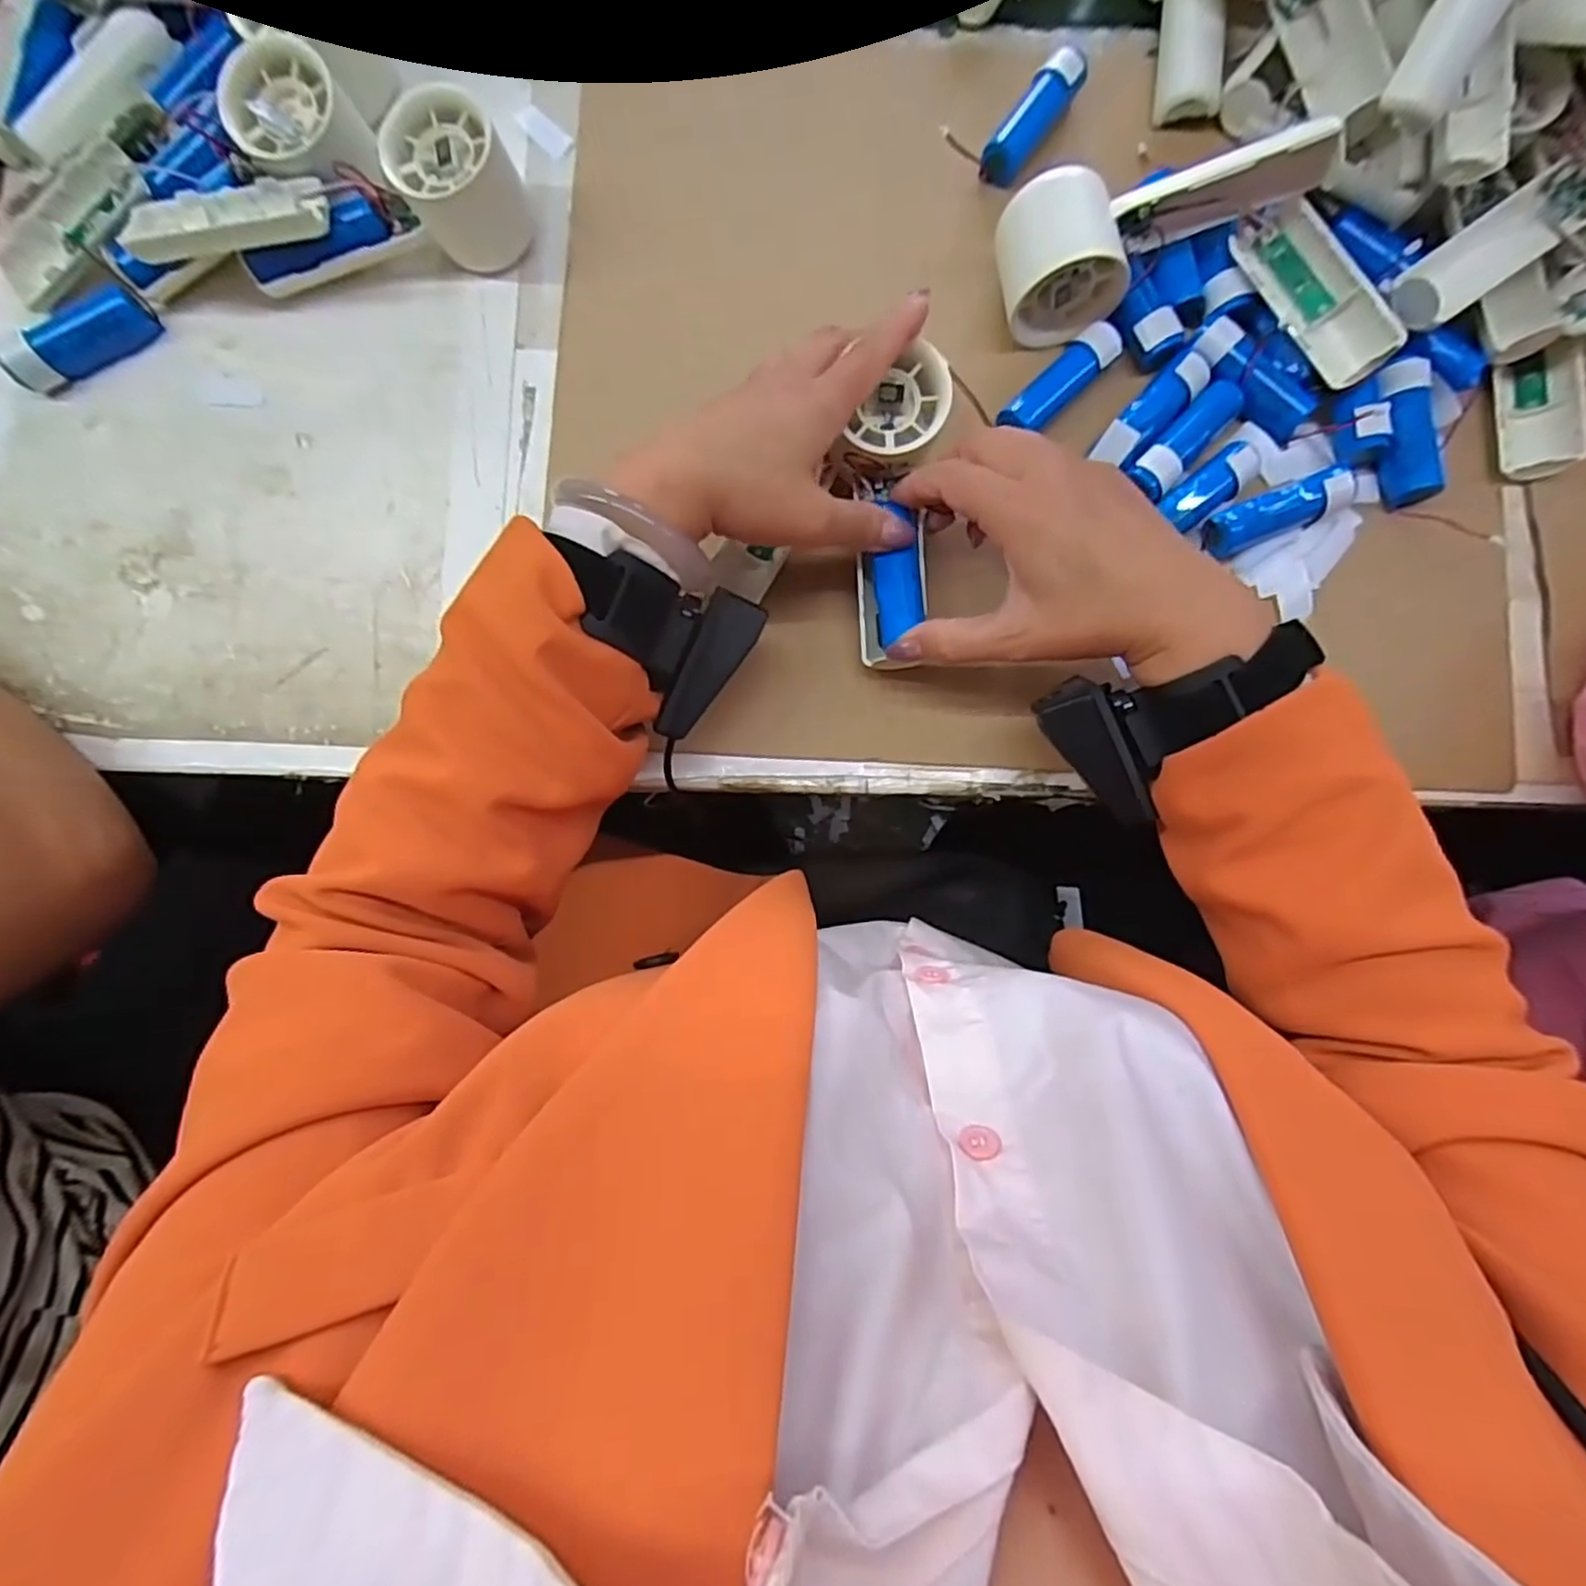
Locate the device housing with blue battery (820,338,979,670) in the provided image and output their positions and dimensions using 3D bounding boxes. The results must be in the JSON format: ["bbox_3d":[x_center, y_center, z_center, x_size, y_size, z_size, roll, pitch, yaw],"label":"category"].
[{"bbox_3d":[0.049,-0.135,0.353,0.050,0.038,0.145,4,89,1],"label":"device housing with blue battery"}]

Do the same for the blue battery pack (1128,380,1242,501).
[{"bbox_3d":[0.203,-0.182,0.373,0.020,0.022,0.073,43,84,2],"label":"blue battery pack"}]

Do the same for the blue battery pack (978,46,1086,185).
[{"bbox_3d":[0.131,-0.367,0.391,0.022,0.016,0.071,36,84,2],"label":"blue battery pack"}]

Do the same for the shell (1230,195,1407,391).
[{"bbox_3d":[0.258,-0.249,0.359,0.028,0.028,0.099,-28,86,-5],"label":"shell"}]

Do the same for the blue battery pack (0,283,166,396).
[{"bbox_3d":[-0.379,-0.242,0.382,0.075,0.021,0.028,-34,86,-5],"label":"blue battery pack"}]

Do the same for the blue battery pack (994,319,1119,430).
[{"bbox_3d":[0.139,-0.214,0.379,0.071,0.020,0.022,-42,87,-5],"label":"blue battery pack"}]

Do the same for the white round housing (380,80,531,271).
[{"bbox_3d":[-0.174,-0.317,0.375,0.058,0.055,0.051,-30,85,-3],"label":"white round housing"}]

